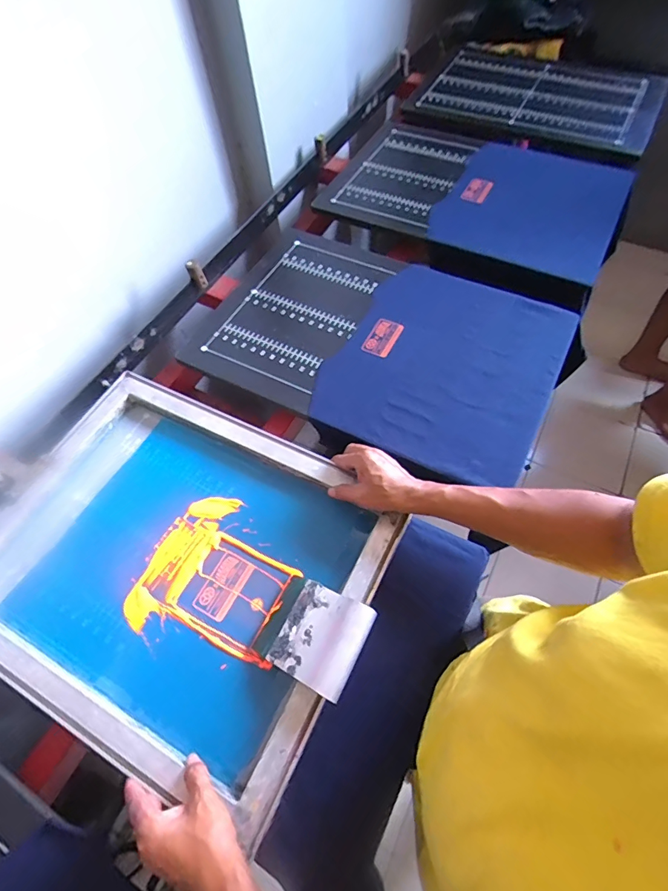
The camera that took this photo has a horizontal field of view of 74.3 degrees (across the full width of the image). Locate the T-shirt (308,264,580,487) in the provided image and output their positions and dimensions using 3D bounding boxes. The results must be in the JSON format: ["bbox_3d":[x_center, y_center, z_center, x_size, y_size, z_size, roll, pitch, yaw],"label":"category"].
[{"bbox_3d":[0.185,-0.139,0.729,0.340,0.022,0.377,26,65,16],"label":"T-shirt"}]

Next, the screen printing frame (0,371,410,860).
[{"bbox_3d":[-0.206,0.145,0.580,0.499,0.043,0.406,24,65,15],"label":"screen printing frame"}]

